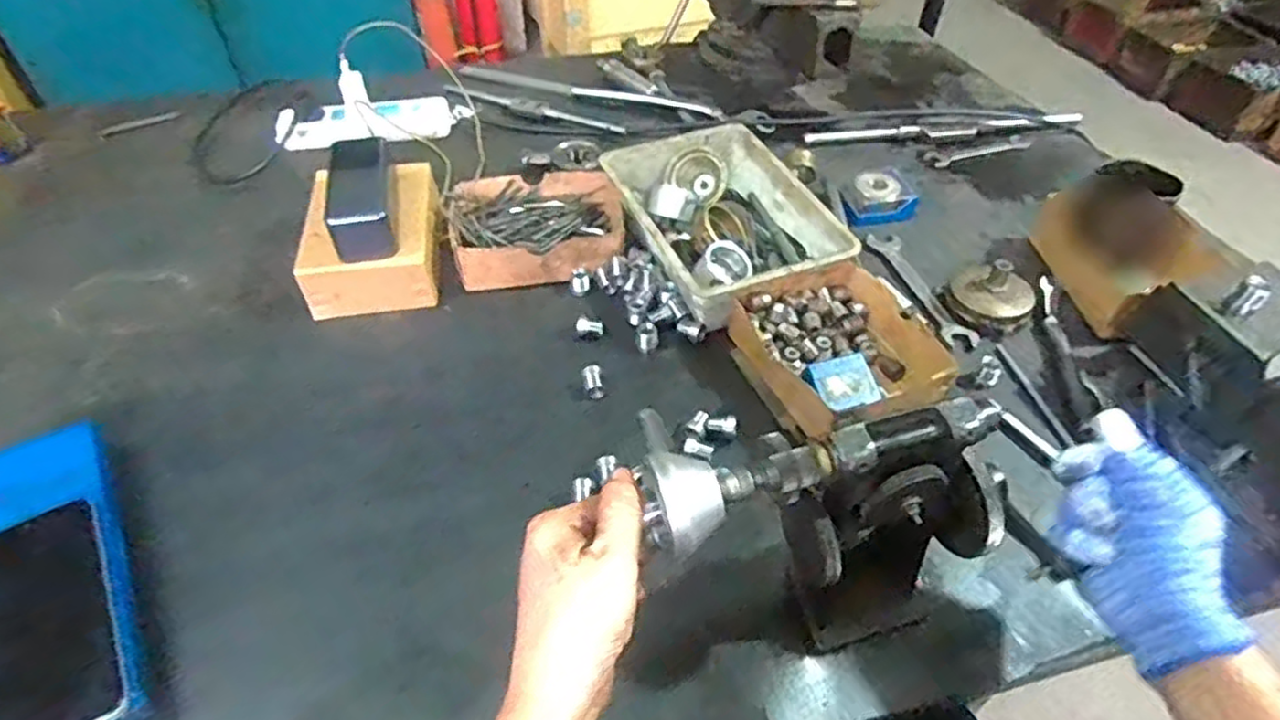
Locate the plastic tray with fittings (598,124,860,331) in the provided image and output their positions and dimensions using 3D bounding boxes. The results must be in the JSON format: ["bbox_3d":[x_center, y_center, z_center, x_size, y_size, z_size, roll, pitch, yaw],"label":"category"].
[{"bbox_3d":[0.080,-0.137,0.735,0.173,0.075,0.251,-18,49,-17],"label":"plastic tray with fittings"}]

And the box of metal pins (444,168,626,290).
[{"bbox_3d":[-0.104,-0.139,0.742,0.178,0.043,0.139,-6,47,-6],"label":"box of metal pins"}]

